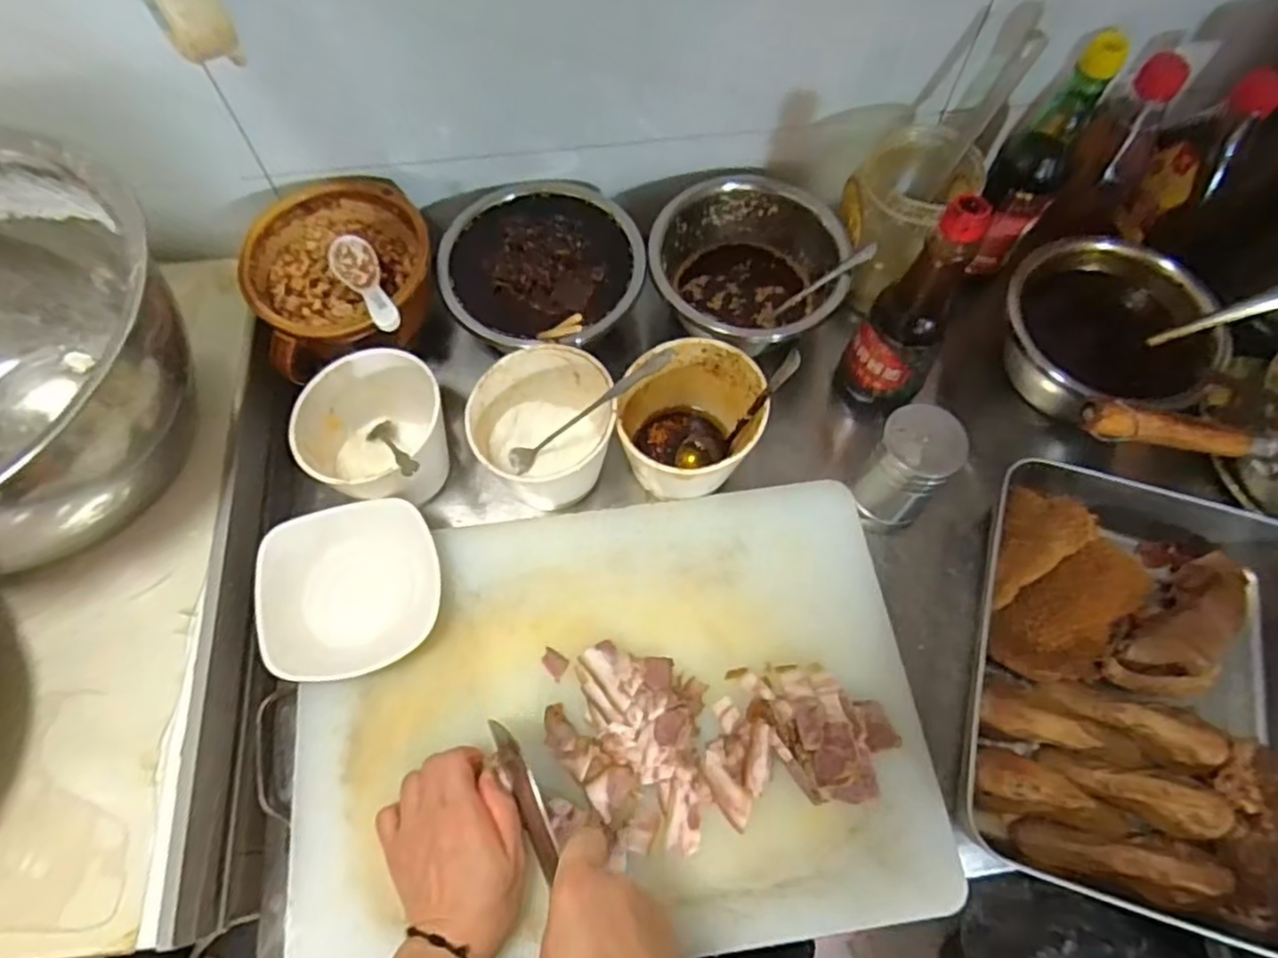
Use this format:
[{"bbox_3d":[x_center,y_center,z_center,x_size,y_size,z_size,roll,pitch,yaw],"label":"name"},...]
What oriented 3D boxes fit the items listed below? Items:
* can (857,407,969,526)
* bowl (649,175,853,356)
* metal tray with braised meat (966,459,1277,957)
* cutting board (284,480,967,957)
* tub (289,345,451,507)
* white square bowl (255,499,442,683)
[{"bbox_3d":[0.209,-0.007,0.566,0.057,0.099,0.057,0,65,0],"label":"can"},{"bbox_3d":[0.096,-0.195,0.647,0.171,0.083,0.142,-4,65,-2],"label":"bowl"},{"bbox_3d":[0.368,0.146,0.528,0.243,0.060,0.310,15,66,7],"label":"metal tray with braised meat"},{"bbox_3d":[-0.020,0.164,0.515,0.431,0.025,0.310,-8,65,-3],"label":"cutting board"},{"bbox_3d":[-0.212,-0.037,0.583,0.115,0.091,0.124,0,65,0],"label":"tub"},{"bbox_3d":[-0.212,0.083,0.532,0.129,0.038,0.121,-17,66,-7],"label":"white square bowl"}]

